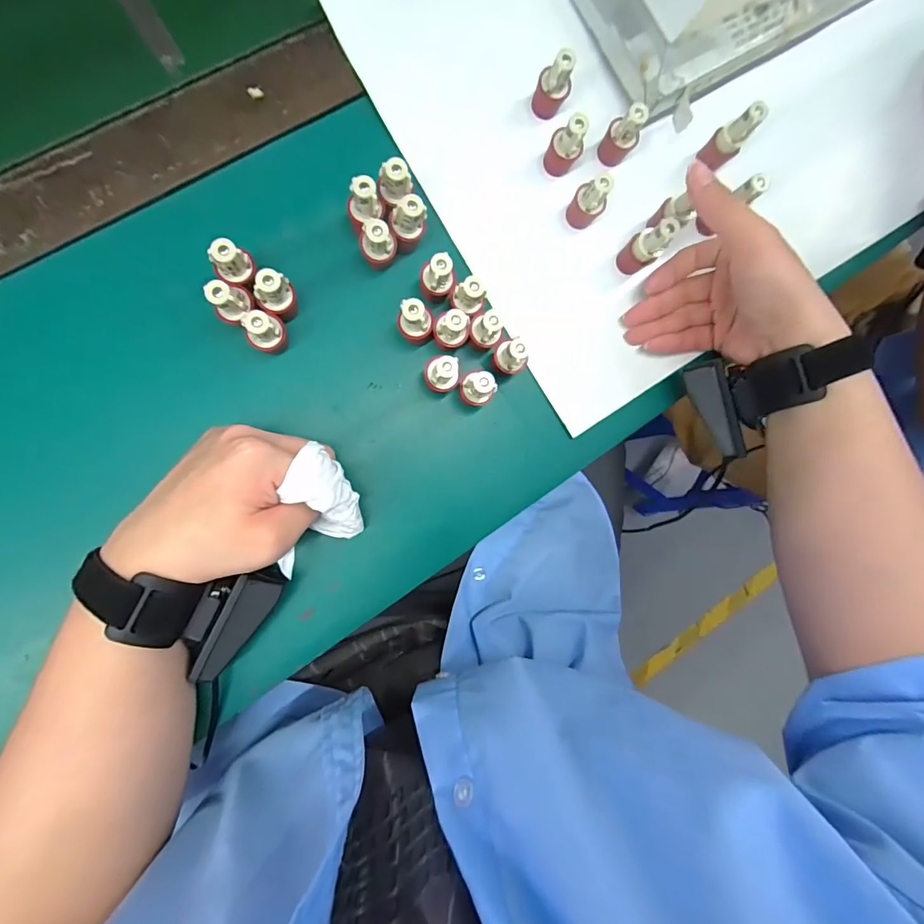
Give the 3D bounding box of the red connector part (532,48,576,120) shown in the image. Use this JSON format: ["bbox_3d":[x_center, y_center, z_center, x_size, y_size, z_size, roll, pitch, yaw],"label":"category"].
[{"bbox_3d":[0.065,-0.262,0.323,0.019,0.042,0.016,-26,93,-9],"label":"red connector part"}]

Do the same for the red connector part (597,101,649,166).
[{"bbox_3d":[0.117,-0.236,0.331,0.019,0.042,0.020,0,88,-10],"label":"red connector part"}]

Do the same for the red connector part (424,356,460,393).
[{"bbox_3d":[-0.014,-0.056,0.307,0.023,0.046,0.018,-22,92,-10],"label":"red connector part"}]

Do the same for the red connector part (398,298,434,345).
[{"bbox_3d":[-0.030,-0.090,0.305,0.023,0.044,0.018,11,87,-9],"label":"red connector part"}]

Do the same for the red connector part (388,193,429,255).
[{"bbox_3d":[-0.036,-0.156,0.305,0.023,0.043,0.018,6,87,-9],"label":"red connector part"}]

